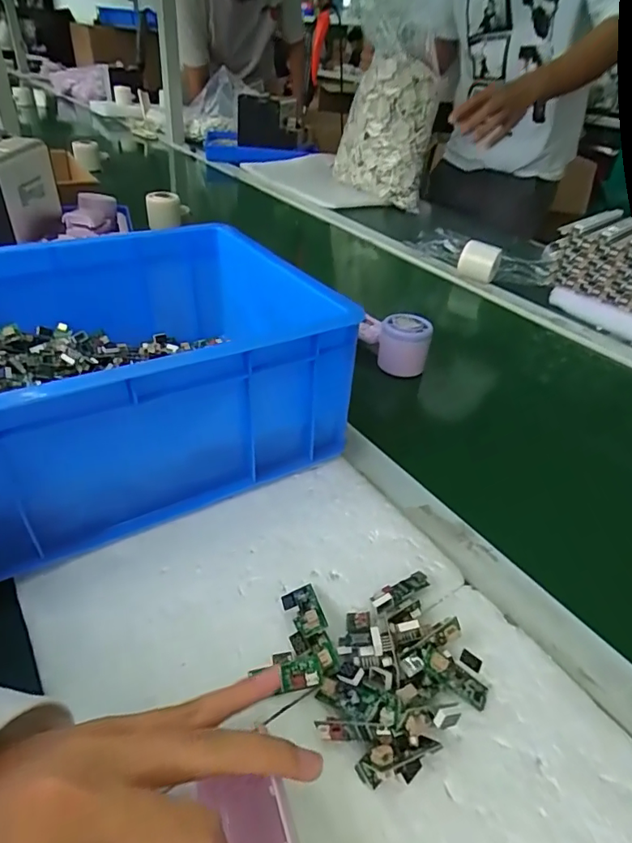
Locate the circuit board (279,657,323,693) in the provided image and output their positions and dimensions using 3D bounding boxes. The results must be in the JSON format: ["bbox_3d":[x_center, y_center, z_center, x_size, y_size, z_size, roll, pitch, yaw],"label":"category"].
[{"bbox_3d":[-0.008,0.135,0.267,0.021,0.004,0.014,-13,60,-1],"label":"circuit board"}]

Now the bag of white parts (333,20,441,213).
[{"bbox_3d":[0.151,-0.656,1.082,0.223,0.311,0.085,25,43,14],"label":"bag of white parts"}]

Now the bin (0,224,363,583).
[{"bbox_3d":[-0.174,-0.048,0.391,0.312,0.127,0.252,-17,44,-29],"label":"bin"}]

